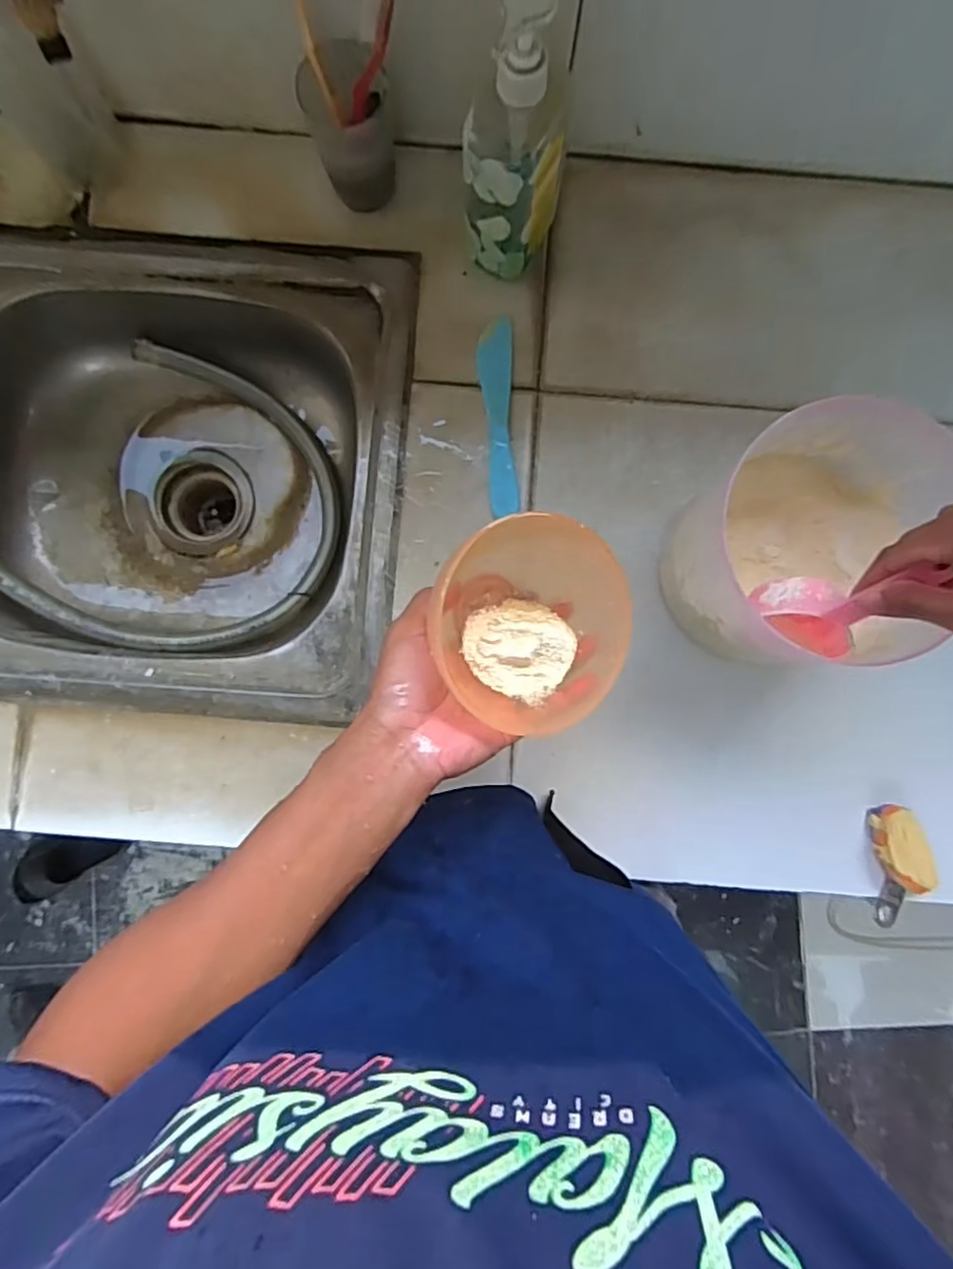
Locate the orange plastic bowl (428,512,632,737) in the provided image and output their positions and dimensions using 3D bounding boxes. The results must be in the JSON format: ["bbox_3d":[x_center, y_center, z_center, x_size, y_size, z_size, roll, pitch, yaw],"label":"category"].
[{"bbox_3d":[0.034,-0.006,0.371,0.107,0.090,0.106,0,87,0],"label":"orange plastic bowl"}]

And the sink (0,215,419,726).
[{"bbox_3d":[-0.438,-0.152,0.591,0.746,0.135,0.401,5,87,0],"label":"sink"}]

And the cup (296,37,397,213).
[{"bbox_3d":[-0.095,-0.394,0.487,0.061,0.109,0.058,0,87,0],"label":"cup"}]

